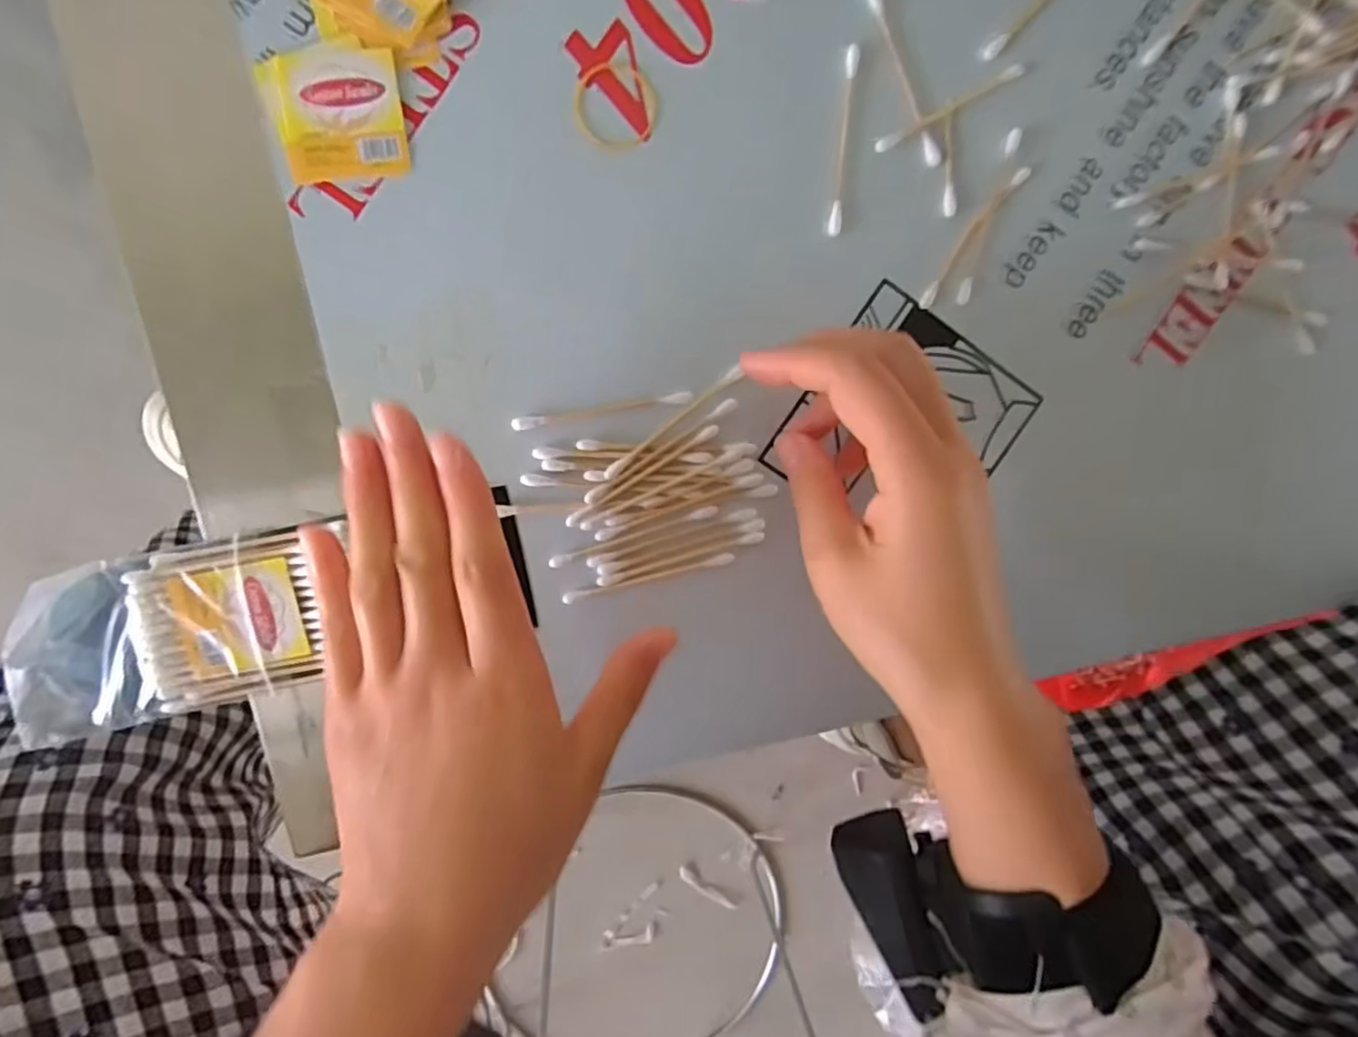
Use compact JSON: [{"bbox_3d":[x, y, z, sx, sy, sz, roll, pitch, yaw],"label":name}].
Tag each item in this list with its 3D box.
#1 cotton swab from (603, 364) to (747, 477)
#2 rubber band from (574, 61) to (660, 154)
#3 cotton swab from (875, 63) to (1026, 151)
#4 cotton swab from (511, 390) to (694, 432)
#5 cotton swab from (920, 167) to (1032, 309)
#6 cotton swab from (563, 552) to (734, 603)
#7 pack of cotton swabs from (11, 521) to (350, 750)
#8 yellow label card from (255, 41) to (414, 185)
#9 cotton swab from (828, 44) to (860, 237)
[{"bbox_3d":[-0.002,-0.038,0.272,0.069,0.004,0.006,-40,98,-4],"label":"cotton swab"},{"bbox_3d":[-0.024,-0.159,0.259,0.031,0.004,0.033,7,94,-8],"label":"rubber band"},{"bbox_3d":[0.111,-0.167,0.273,0.072,0.004,0.005,-30,98,-4],"label":"cotton swab"},{"bbox_3d":[-0.030,-0.043,0.268,0.071,0.004,0.005,-10,96,-6],"label":"cotton swab"},{"bbox_3d":[0.123,-0.118,0.282,0.008,0.004,0.071,37,89,-9],"label":"cotton swab"},{"bbox_3d":[-0.012,0.025,0.280,0.072,0.004,0.005,-13,96,-6],"label":"cotton swab"},{"bbox_3d":[-0.197,0.045,0.257,0.110,0.009,0.061,-13,96,-6],"label":"pack of cotton swabs"},{"bbox_3d":[-0.125,-0.149,0.248,0.046,0.004,0.045,-10,96,-6],"label":"yellow label card"},{"bbox_3d":[0.066,-0.151,0.269,0.006,0.004,0.072,4,94,-8],"label":"cotton swab"}]

